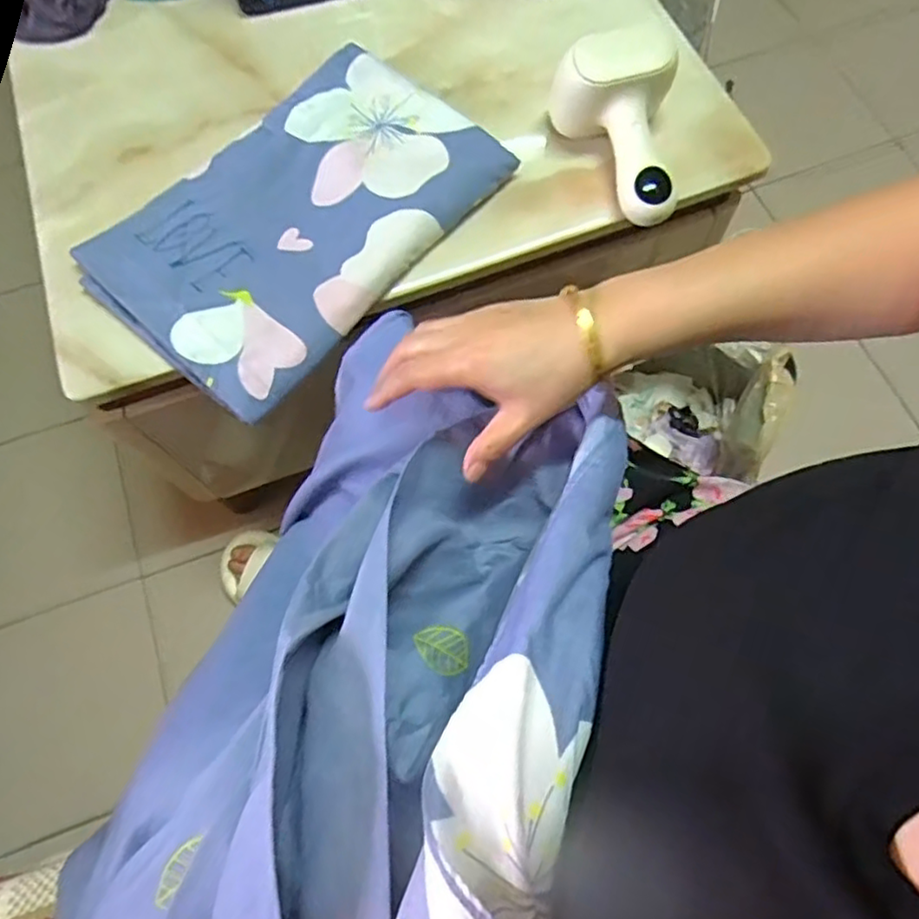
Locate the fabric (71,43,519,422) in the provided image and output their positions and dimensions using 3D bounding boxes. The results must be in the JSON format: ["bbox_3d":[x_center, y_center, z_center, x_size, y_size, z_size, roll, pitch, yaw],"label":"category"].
[{"bbox_3d":[-0.161,-0.242,0.652,0.245,0.047,0.375,41,75,16],"label":"fabric"}]

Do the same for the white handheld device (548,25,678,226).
[{"bbox_3d":[0.152,-0.321,0.636,0.112,0.111,0.163,-3,69,1],"label":"white handheld device"}]

